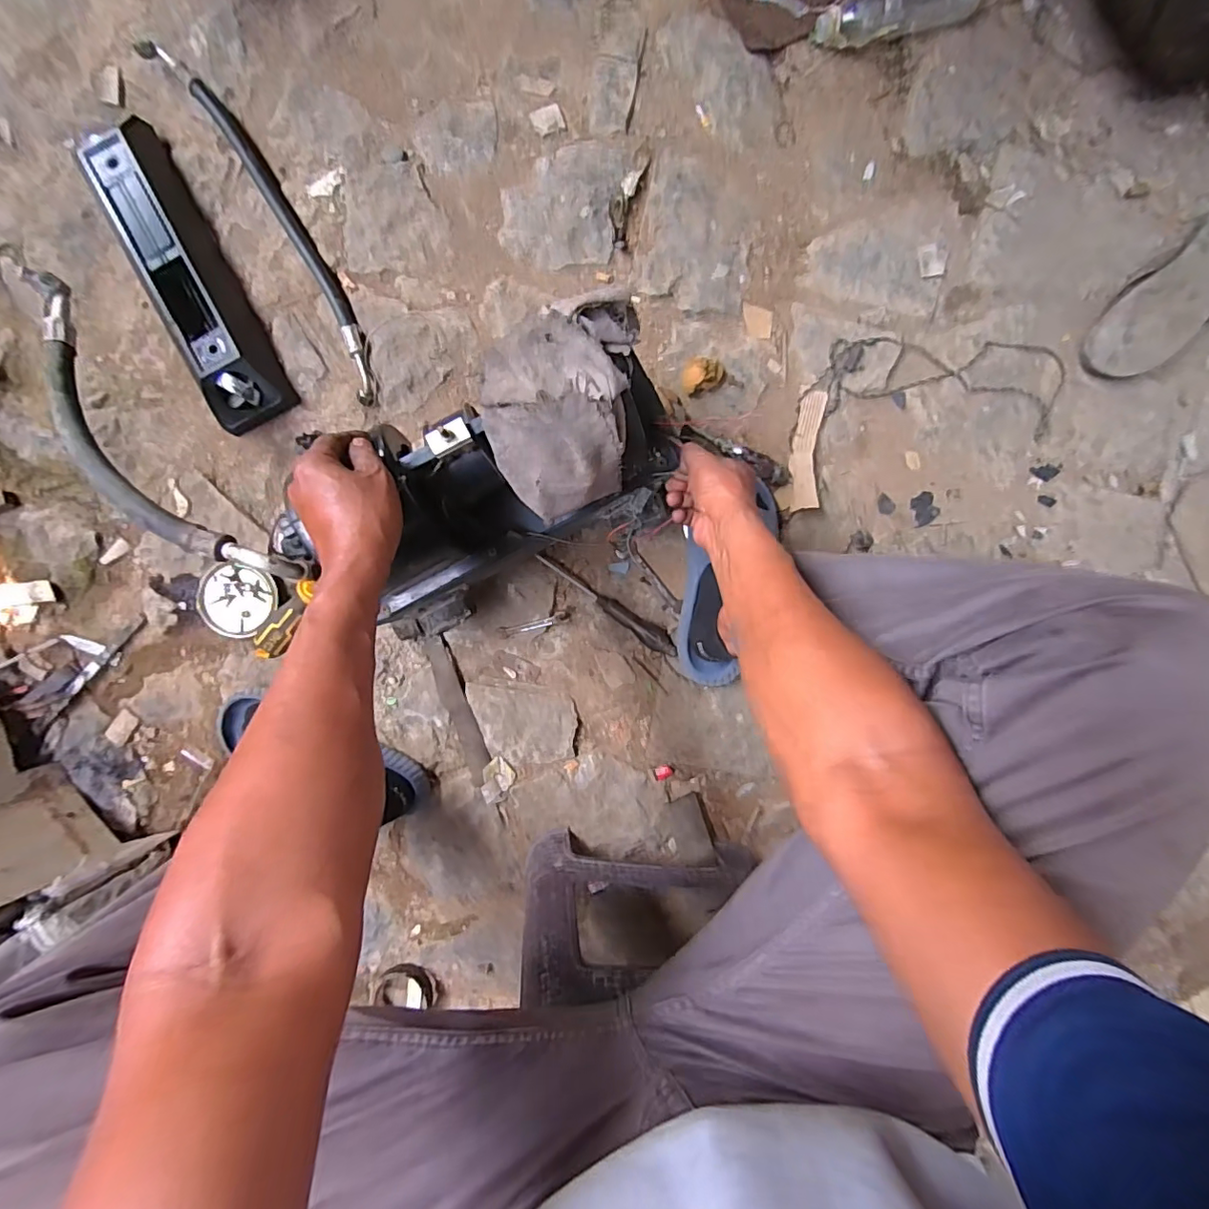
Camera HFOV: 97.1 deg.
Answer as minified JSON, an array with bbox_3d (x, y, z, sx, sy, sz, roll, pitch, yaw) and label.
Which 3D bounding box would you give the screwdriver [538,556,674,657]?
[{"bbox_3d":[0.004,0.001,0.744,0.228,0.024,0.029,34,93,-3],"label":"screwdriver"}]

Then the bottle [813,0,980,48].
[{"bbox_3d":[0.371,-0.752,0.675,0.197,0.055,0.048,-9,94,0],"label":"bottle"}]

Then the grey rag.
[{"bbox_3d":[-0.024,-0.164,0.455,0.152,0.071,0.140,-25,94,1],"label":"grey rag"}]

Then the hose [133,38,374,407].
[{"bbox_3d":[-0.429,-0.499,0.701,0.056,0.026,0.496,-30,94,2],"label":"hose"}]

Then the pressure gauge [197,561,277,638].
[{"bbox_3d":[-0.507,-0.006,0.738,0.101,0.026,0.097,0,94,-1],"label":"pressure gauge"}]

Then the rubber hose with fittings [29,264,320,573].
[{"bbox_3d":[-0.453,-0.167,0.509,0.075,0.068,0.455,-44,77,3],"label":"rubber hose with fittings"}]

